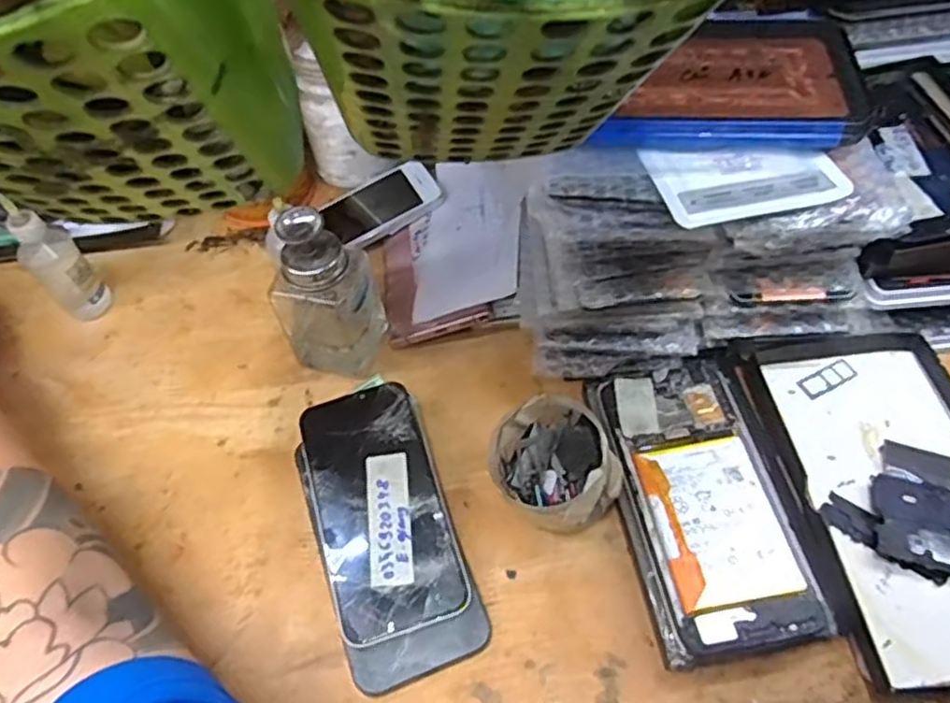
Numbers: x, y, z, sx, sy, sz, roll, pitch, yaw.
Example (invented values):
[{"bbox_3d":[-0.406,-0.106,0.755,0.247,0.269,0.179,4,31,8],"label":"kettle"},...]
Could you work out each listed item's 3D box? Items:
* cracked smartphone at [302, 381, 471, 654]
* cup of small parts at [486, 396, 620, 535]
[{"bbox_3d":[-0.057,0.090,0.409,0.075,0.007,0.146,-18,62,-7],"label":"cracked smartphone"},{"bbox_3d":[0.047,0.069,0.407,0.076,0.059,0.066,33,64,24],"label":"cup of small parts"}]

